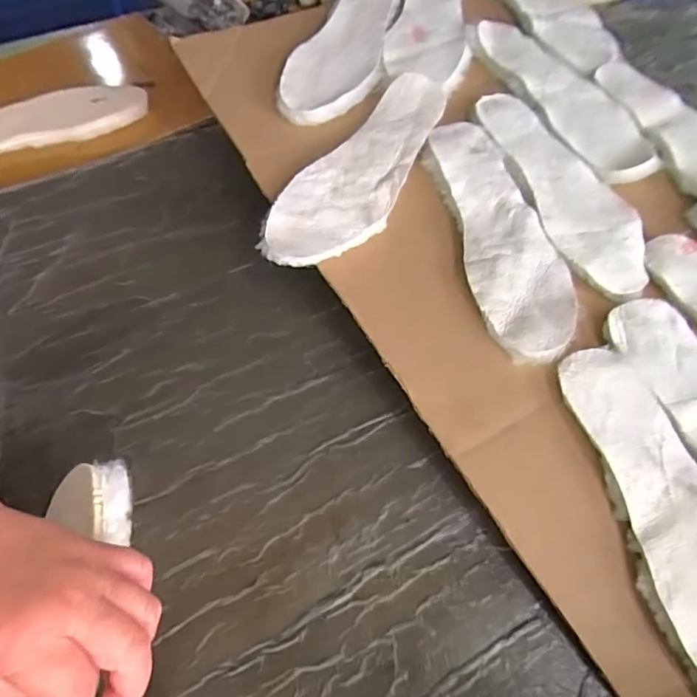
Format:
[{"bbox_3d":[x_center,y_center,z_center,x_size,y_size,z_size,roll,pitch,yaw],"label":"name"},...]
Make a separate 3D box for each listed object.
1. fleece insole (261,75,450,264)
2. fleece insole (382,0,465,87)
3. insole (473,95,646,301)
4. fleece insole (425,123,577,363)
[{"bbox_3d":[0.021,-0.181,0.527,0.091,0.012,0.276,34,67,11],"label":"fleece insole"},{"bbox_3d":[0.103,-0.412,0.653,0.094,0.025,0.260,12,55,8],"label":"fleece insole"},{"bbox_3d":[0.218,-0.167,0.533,0.091,0.012,0.271,-15,64,-12],"label":"insole"},{"bbox_3d":[0.143,-0.113,0.499,0.085,0.010,0.271,-10,63,-5],"label":"fleece insole"}]

